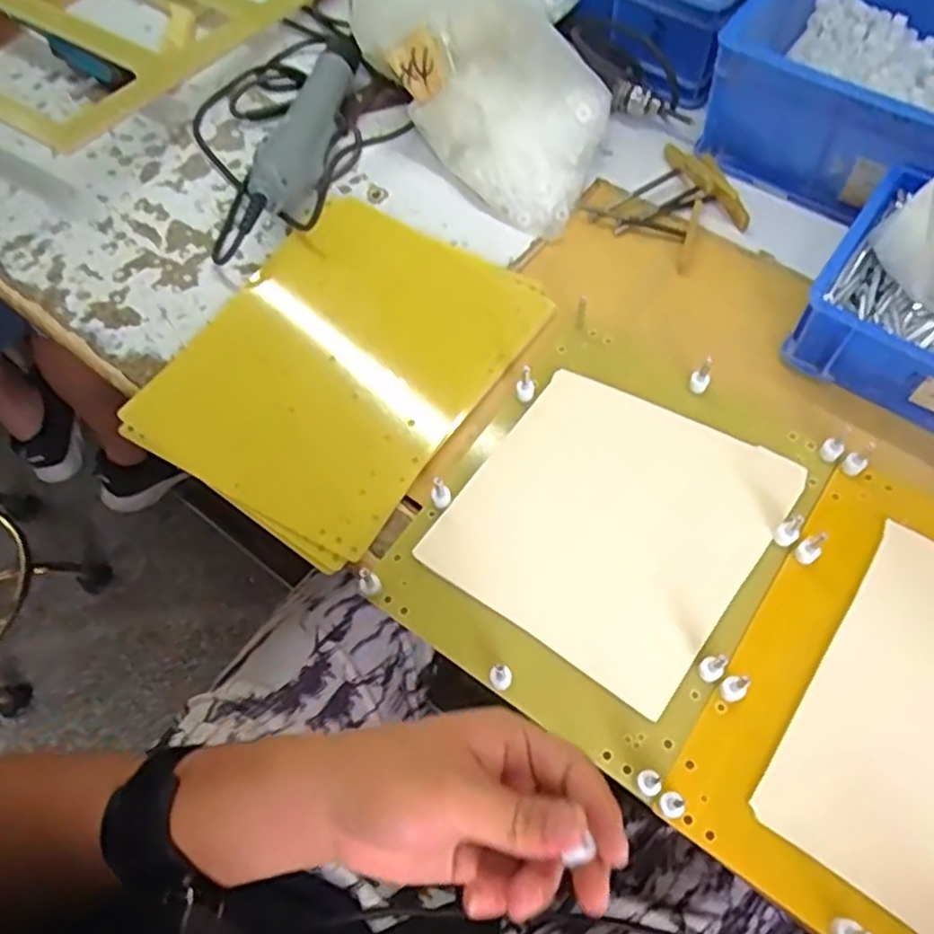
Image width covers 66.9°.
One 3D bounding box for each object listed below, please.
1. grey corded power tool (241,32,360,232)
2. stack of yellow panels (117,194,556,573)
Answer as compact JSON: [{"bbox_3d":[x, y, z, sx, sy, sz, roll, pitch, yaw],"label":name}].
[{"bbox_3d":[-0.128,-0.270,0.573,0.043,0.038,0.221,14,66,10],"label":"grey corded power tool"},{"bbox_3d":[-0.087,-0.077,0.487,0.198,0.021,0.248,31,70,17],"label":"stack of yellow panels"}]

